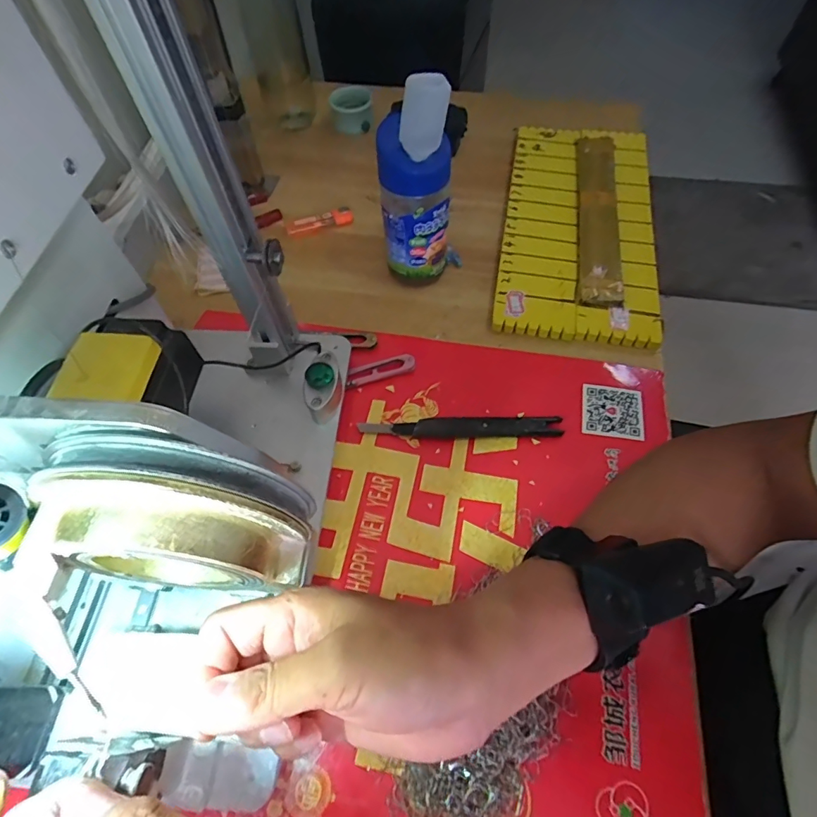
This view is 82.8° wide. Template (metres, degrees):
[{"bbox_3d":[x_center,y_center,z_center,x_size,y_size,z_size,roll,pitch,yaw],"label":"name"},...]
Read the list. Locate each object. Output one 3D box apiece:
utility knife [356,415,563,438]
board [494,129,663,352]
[{"bbox_3d":[0.044,0.017,0.400,0.171,0.013,0.017,-1,60,2],"label":"utility knife"},{"bbox_3d":[0.193,-0.222,0.527,0.161,0.020,0.323,9,61,8],"label":"board"}]

